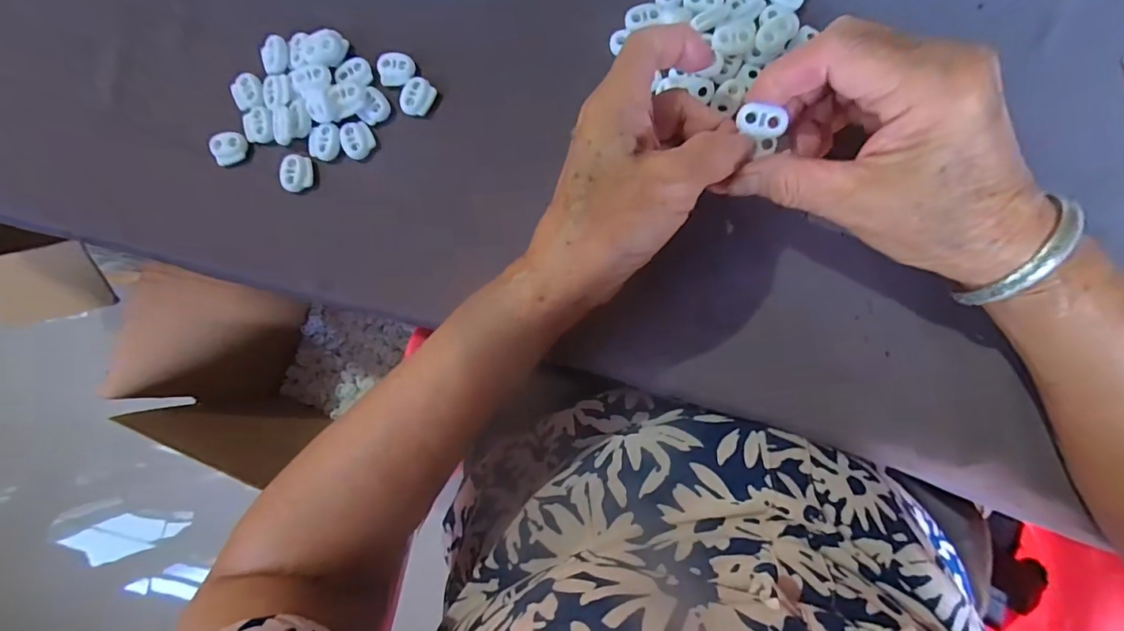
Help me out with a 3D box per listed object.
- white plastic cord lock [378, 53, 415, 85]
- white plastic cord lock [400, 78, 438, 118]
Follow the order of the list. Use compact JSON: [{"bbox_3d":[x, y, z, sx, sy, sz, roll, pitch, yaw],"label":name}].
[{"bbox_3d":[-0.100,-0.148,0.289,0.021,0.004,0.019,9,87,6],"label":"white plastic cord lock"},{"bbox_3d":[-0.086,-0.130,0.287,0.017,0.004,0.022,26,89,7],"label":"white plastic cord lock"}]

